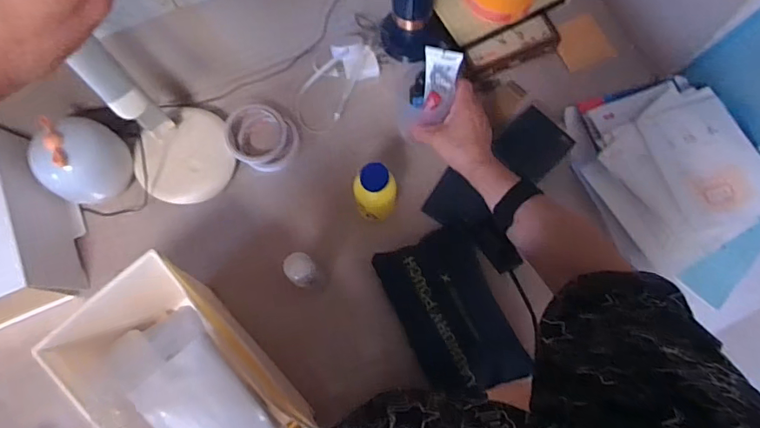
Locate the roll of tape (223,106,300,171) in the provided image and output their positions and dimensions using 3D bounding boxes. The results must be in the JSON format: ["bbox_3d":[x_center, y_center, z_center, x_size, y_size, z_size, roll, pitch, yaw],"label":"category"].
[{"bbox_3d":[-0.179,-0.117,0.732,0.111,0.030,0.089,32,77,10],"label":"roll of tape"}]

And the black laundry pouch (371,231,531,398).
[{"bbox_3d":[0.093,0.127,0.633,0.125,0.038,0.203,-23,75,-5],"label":"black laundry pouch"}]

